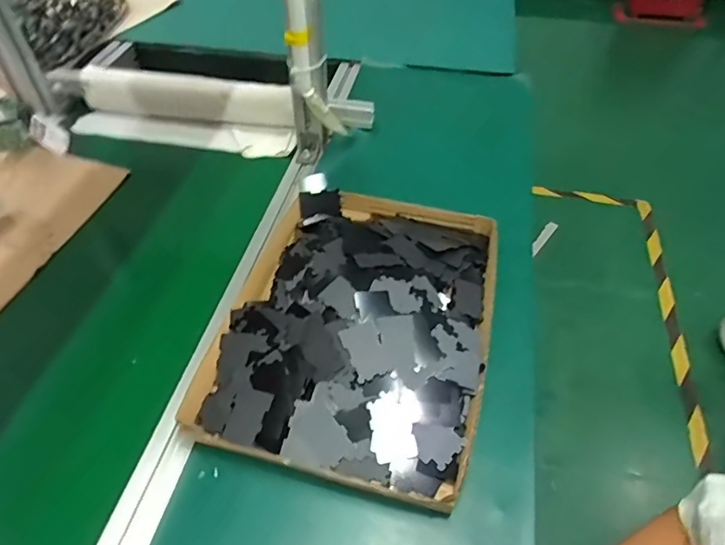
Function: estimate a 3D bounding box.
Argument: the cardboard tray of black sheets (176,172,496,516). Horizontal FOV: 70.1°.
[{"bbox_3d":[-0.002,0.032,0.535,0.265,0.046,0.353,11,49,10],"label":"cardboard tray of black sheets"}]

